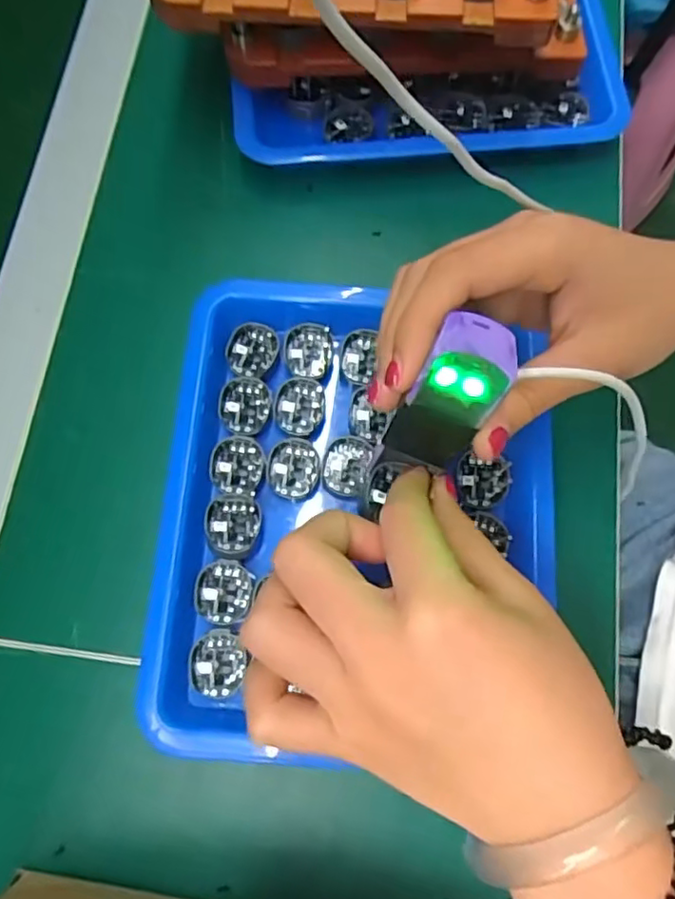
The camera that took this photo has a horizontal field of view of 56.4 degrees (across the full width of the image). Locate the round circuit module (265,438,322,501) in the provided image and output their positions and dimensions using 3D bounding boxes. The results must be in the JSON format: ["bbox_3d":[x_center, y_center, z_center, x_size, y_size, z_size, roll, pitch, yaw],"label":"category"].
[{"bbox_3d":[-0.021,0.009,0.301,0.025,0.006,0.028,8,73,3],"label":"round circuit module"}]

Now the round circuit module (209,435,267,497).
[{"bbox_3d":[-0.048,0.008,0.301,0.026,0.004,0.028,0,73,0],"label":"round circuit module"}]

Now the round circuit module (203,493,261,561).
[{"bbox_3d":[-0.048,0.035,0.289,0.025,0.008,0.029,7,73,3],"label":"round circuit module"}]

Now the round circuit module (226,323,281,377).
[{"bbox_3d":[-0.043,-0.050,0.316,0.024,0.005,0.027,15,74,5],"label":"round circuit module"}]

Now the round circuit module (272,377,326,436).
[{"bbox_3d":[-0.019,-0.021,0.310,0.025,0.006,0.028,2,73,1],"label":"round circuit module"}]

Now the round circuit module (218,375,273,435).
[{"bbox_3d":[-0.045,-0.022,0.308,0.025,0.004,0.029,3,73,1],"label":"round circuit module"}]

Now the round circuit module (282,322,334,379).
[{"bbox_3d":[-0.015,-0.049,0.317,0.024,0.005,0.029,4,73,2],"label":"round circuit module"}]

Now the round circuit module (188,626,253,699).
[{"bbox_3d":[-0.053,0.094,0.277,0.023,0.006,0.028,8,73,3],"label":"round circuit module"}]

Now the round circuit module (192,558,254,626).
[{"bbox_3d":[-0.051,0.064,0.284,0.025,0.005,0.027,0,73,0],"label":"round circuit module"}]

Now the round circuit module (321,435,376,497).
[{"bbox_3d":[0.004,0.008,0.302,0.023,0.004,0.028,23,75,7],"label":"round circuit module"}]

